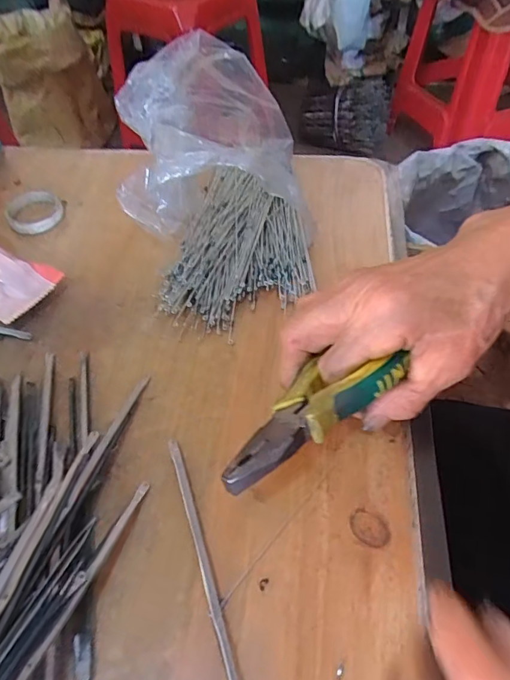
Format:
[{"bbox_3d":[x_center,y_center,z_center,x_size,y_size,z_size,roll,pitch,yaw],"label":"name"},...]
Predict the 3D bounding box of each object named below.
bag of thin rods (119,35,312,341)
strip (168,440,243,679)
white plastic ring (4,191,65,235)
[{"bbox_3d":[-0.029,-0.120,0.353,0.139,0.098,0.210,-7,52,-3],"label":"bag of thin rods"},{"bbox_3d":[-0.016,0.127,0.215,0.011,0.008,0.184,-17,53,-11],"label":"strip"},{"bbox_3d":[-0.185,-0.108,0.404,0.042,0.012,0.045,-1,52,2],"label":"white plastic ring"}]

